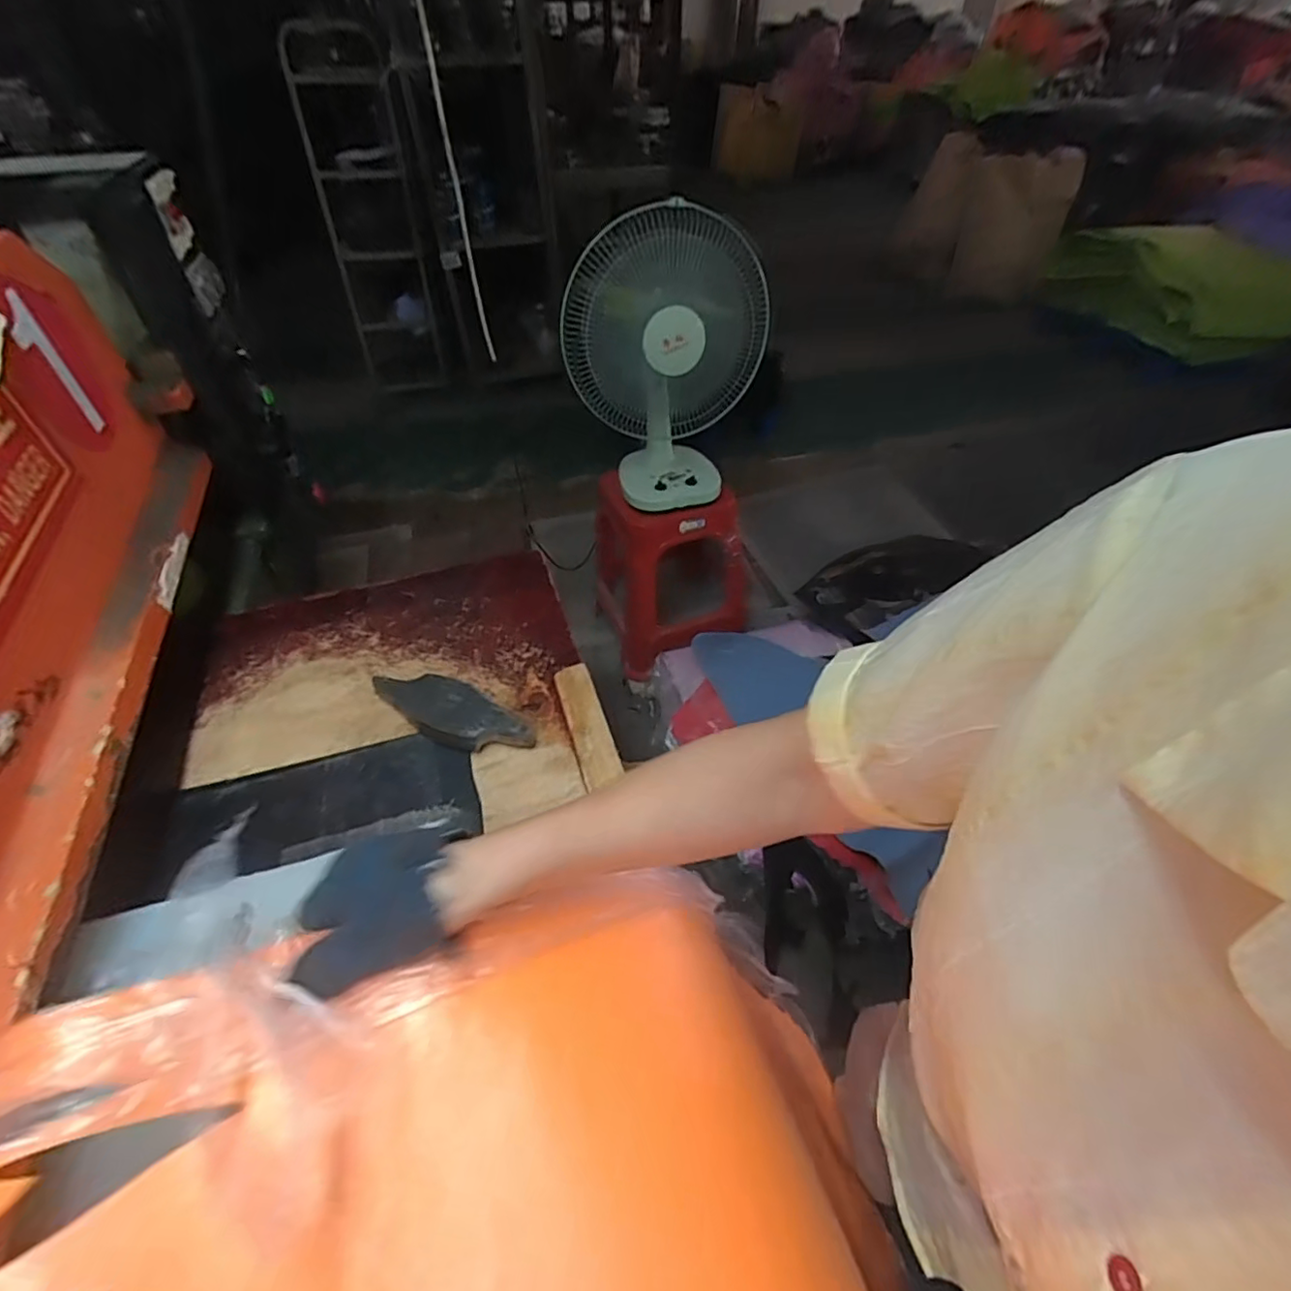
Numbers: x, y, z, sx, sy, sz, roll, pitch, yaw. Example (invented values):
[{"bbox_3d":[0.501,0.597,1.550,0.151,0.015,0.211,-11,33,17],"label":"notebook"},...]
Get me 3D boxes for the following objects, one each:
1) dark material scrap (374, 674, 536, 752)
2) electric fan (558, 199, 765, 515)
[{"bbox_3d":[-0.182,0.064,0.563,0.156,0.028,0.060,18,49,18],"label":"dark material scrap"},{"bbox_3d":[0.048,-0.609,1.295,0.405,0.534,0.271,3,46,5],"label":"electric fan"}]

